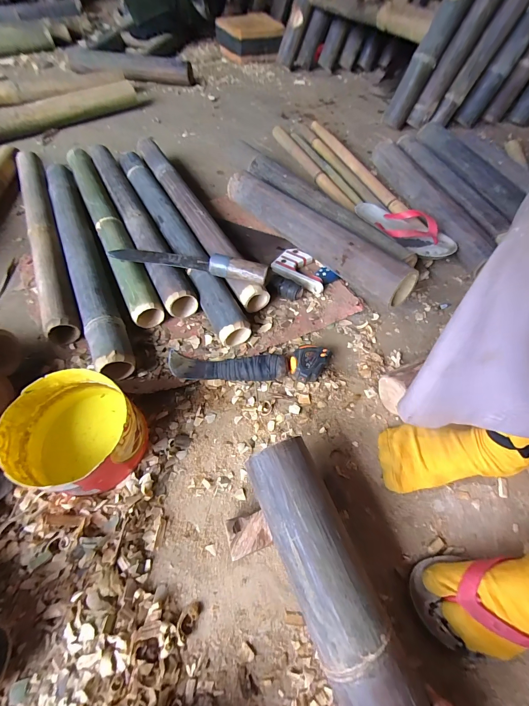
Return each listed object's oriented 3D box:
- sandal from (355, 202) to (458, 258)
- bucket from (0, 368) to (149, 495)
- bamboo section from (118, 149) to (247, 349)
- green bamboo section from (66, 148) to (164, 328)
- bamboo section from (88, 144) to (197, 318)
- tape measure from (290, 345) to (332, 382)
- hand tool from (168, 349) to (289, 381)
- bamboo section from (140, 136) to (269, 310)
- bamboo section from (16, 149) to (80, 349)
[{"bbox_3d":[0.312,-0.280,0.682,0.234,0.040,0.110,29,61,14],"label":"sandal"},{"bbox_3d":[-0.252,0.111,0.418,0.159,0.089,0.143,4,58,-1],"label":"bucket"},{"bbox_3d":[-0.203,-0.272,0.681,0.064,0.061,0.649,-24,62,-17],"label":"bamboo section"},{"bbox_3d":[-0.364,-0.307,0.698,0.056,0.060,0.656,-24,62,-17],"label":"green bamboo section"},{"bbox_3d":[-0.304,-0.321,0.706,0.059,0.072,0.649,-24,62,-17],"label":"bamboo section"},{"bbox_3d":[0.076,0.019,0.530,0.056,0.034,0.076,28,60,14],"label":"tape measure"},{"bbox_3d":[-0.065,0.020,0.520,0.205,0.037,0.049,4,58,-1],"label":"hand tool"},{"bbox_3d":[-0.175,-0.335,0.716,0.060,0.072,0.655,-24,62,-17],"label":"bamboo section"},{"bbox_3d":[-0.486,-0.272,0.670,0.067,0.062,0.659,-22,61,-16],"label":"bamboo section"}]

